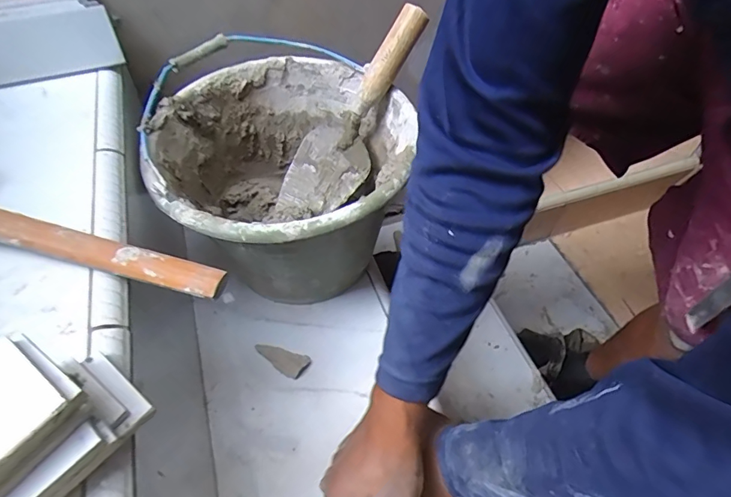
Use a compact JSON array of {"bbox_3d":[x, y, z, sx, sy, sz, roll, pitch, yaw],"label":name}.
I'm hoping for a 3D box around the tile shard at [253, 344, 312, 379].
[{"bbox_3d":[-0.104,0.136,0.548,0.069,0.007,0.029,15,52,12],"label":"tile shard"}]

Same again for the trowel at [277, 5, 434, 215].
[{"bbox_3d":[-0.015,-0.161,0.558,0.084,0.280,0.079,44,22,30],"label":"trowel"}]

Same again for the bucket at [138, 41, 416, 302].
[{"bbox_3d":[-0.099,-0.071,0.570,0.293,0.242,0.298,0,51,0],"label":"bucket"}]

